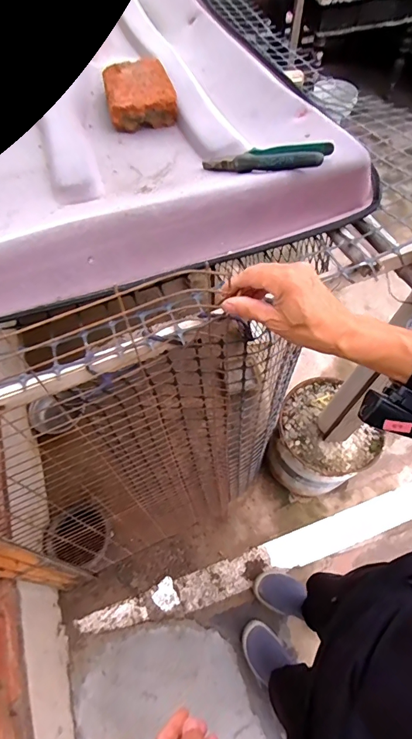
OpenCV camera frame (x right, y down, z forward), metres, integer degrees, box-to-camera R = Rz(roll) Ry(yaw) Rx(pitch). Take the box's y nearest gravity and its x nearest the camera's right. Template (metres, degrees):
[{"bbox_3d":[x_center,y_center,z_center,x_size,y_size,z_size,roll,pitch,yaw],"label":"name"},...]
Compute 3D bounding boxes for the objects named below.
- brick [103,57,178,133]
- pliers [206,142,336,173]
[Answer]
[{"bbox_3d":[-0.124,-0.509,0.733,0.117,0.049,0.150,-13,60,-8],"label":"brick"},{"bbox_3d":[0.074,-0.293,0.550,0.194,0.021,0.046,15,57,36],"label":"pliers"}]

